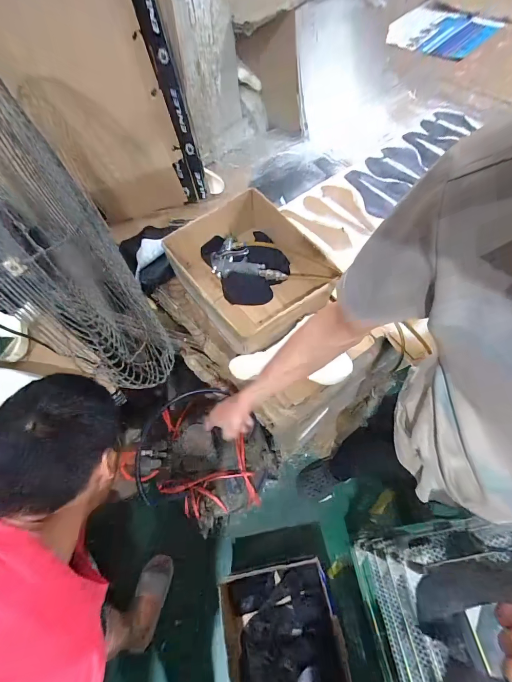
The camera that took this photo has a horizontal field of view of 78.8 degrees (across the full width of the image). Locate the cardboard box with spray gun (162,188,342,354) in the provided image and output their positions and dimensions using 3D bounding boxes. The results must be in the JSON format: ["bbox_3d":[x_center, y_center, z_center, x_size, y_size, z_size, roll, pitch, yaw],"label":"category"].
[{"bbox_3d":[-0.004,-0.170,0.753,0.305,0.159,0.333,-32,64,-13],"label":"cardboard box with spray gun"}]

